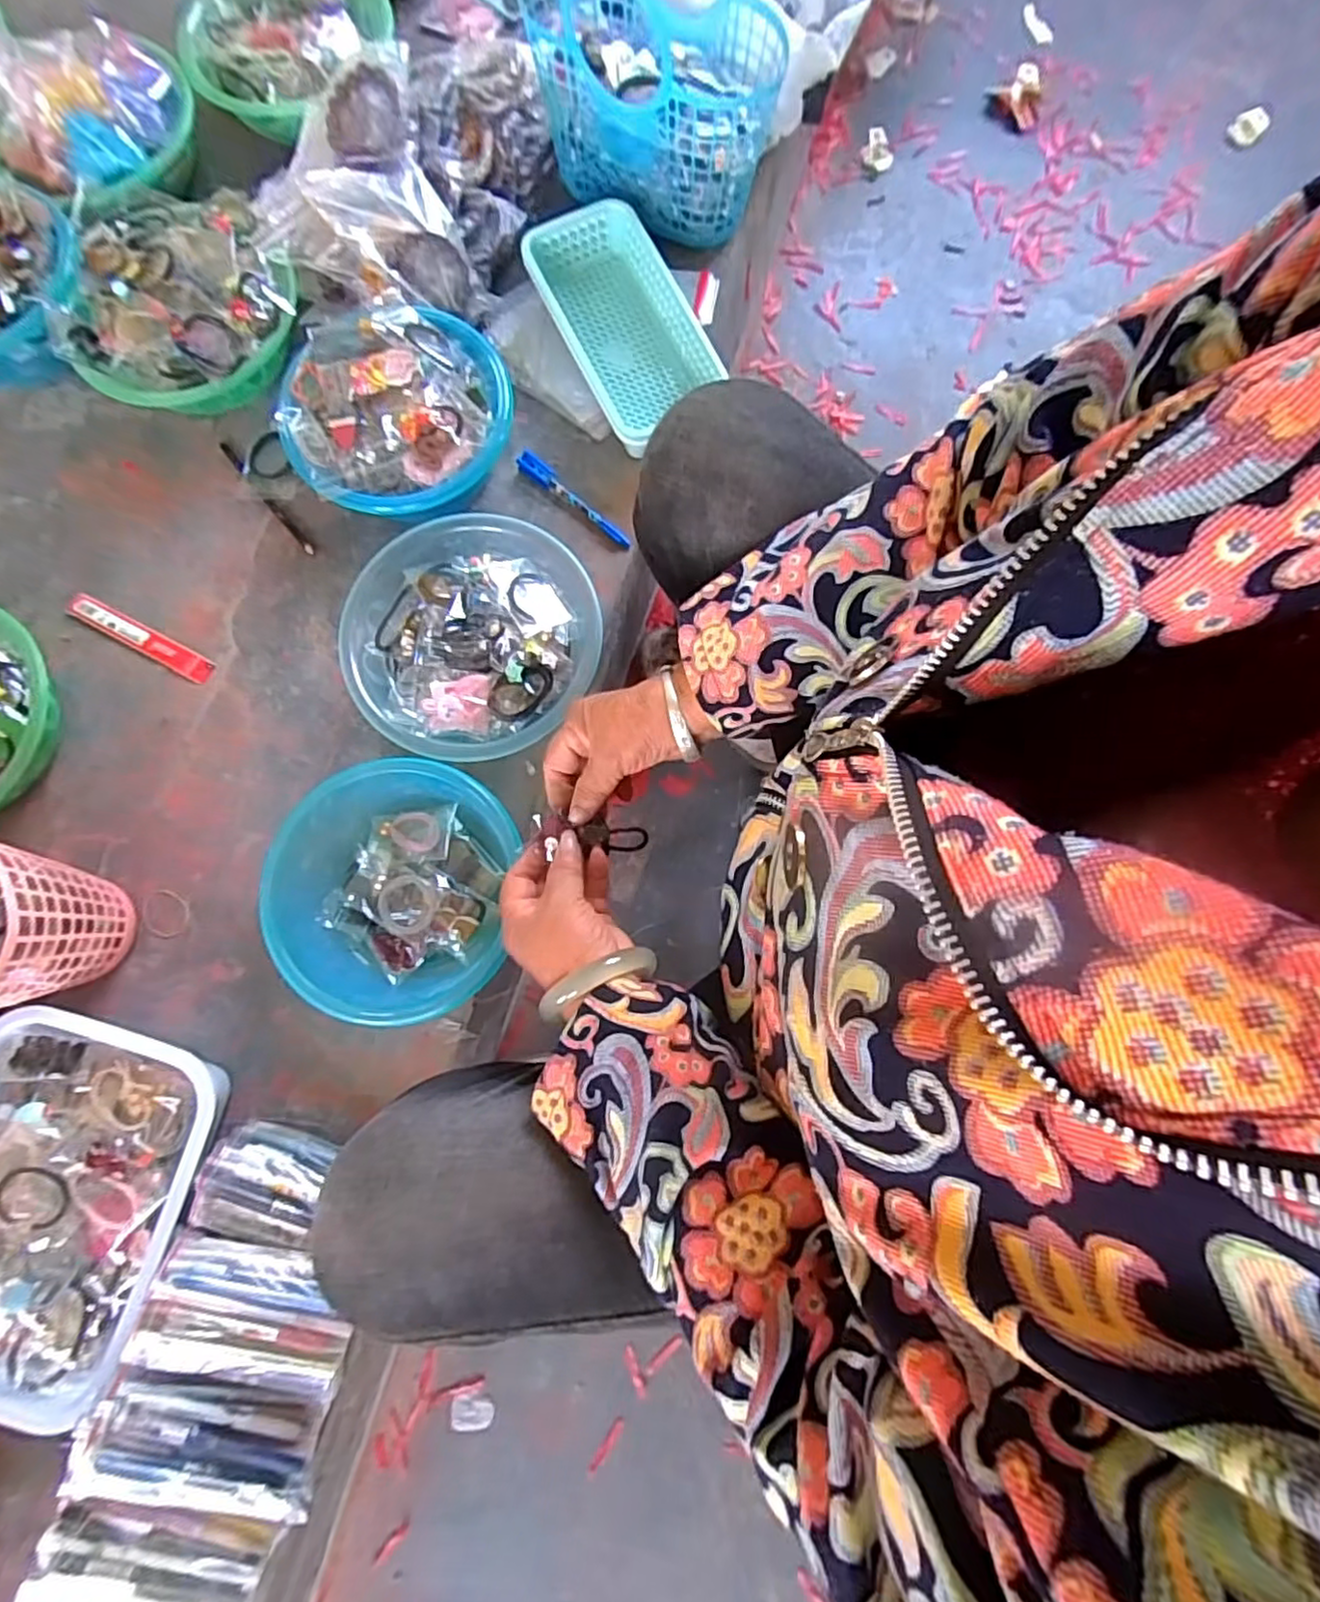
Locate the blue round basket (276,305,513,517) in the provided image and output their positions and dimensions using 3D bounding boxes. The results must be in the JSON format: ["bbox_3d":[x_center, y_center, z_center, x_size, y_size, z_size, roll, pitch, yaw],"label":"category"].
[{"bbox_3d":[-0.271,-0.388,0.707,0.207,0.090,0.219,0,78,1],"label":"blue round basket"}]

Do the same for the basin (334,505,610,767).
[{"bbox_3d":[-0.181,-0.155,0.668,0.222,0.072,0.238,0,78,1],"label":"basin"}]

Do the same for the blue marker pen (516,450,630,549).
[{"bbox_3d":[-0.091,-0.325,0.730,0.152,0.018,0.021,38,82,8],"label":"blue marker pen"}]

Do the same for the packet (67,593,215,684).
[{"bbox_3d":[-0.547,-0.172,0.715,0.180,0.004,0.027,27,80,7],"label":"packet"}]

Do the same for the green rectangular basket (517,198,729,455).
[{"bbox_3d":[-0.034,-0.518,0.744,0.133,0.051,0.272,-26,79,-4],"label":"green rectangular basket"}]

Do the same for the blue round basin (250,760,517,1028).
[{"bbox_3d":[-0.243,0.078,0.620,0.198,0.079,0.217,0,78,1],"label":"blue round basin"}]

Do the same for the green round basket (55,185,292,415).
[{"bbox_3d":[-0.504,-0.522,0.736,0.230,0.100,0.239,0,78,1],"label":"green round basket"}]

